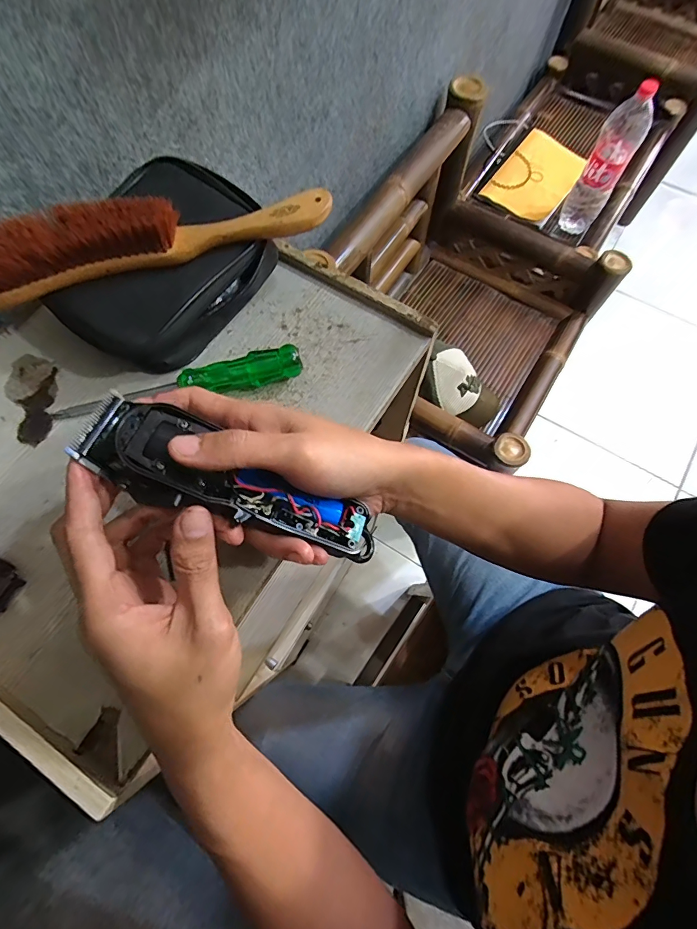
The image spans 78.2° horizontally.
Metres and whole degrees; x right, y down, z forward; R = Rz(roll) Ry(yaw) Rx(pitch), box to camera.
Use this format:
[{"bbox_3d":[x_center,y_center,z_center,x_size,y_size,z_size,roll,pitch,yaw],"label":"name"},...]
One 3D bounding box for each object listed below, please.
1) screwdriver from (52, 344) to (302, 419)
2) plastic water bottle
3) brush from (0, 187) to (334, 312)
[{"bbox_3d":[-0.130,-0.061,0.331,0.188,0.024,0.023,-11,70,-3],"label":"screwdriver"},{"bbox_3d":[0.604,-0.701,1.008,0.088,0.319,0.073,32,74,12],"label":"plastic water bottle"},{"bbox_3d":[-0.141,-0.170,0.309,0.258,0.033,0.040,-18,71,-6],"label":"brush"}]

